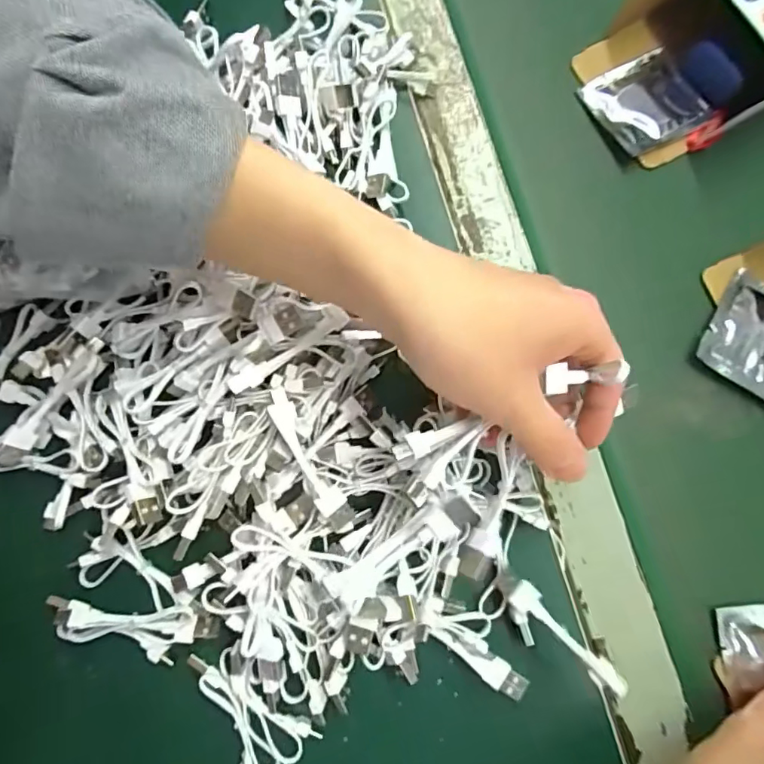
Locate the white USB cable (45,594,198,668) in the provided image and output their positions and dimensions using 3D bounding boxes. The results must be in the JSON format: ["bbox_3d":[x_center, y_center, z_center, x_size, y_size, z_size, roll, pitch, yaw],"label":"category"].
[{"bbox_3d":[-0.138,0.132,0.273,0.075,0.012,0.030,3,80,2],"label":"white USB cable"}]

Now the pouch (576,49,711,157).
[{"bbox_3d":[0.175,-0.185,0.346,0.067,0.006,0.060,-27,81,-3],"label":"pouch"}]

